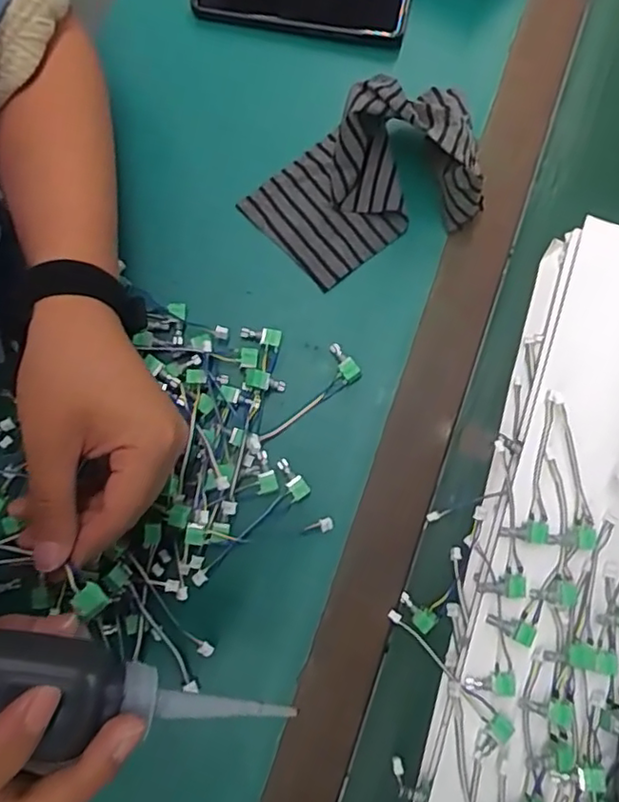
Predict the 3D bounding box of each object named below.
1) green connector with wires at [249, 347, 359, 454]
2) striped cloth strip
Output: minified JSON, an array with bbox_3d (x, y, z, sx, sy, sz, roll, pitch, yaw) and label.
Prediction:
[{"bbox_3d":[-0.002,0.003,0.407,0.028,0.016,0.092,39,81,6],"label":"green connector with wires"},{"bbox_3d":[0.037,-0.149,0.413,0.149,0.065,0.107,-28,81,-6],"label":"striped cloth strip"}]

